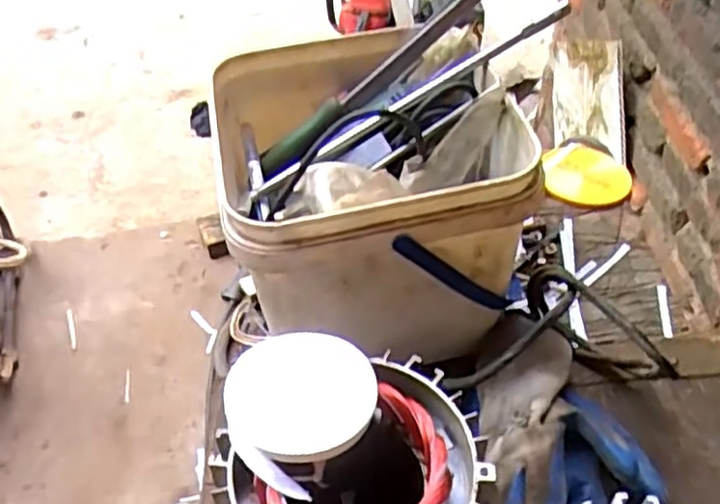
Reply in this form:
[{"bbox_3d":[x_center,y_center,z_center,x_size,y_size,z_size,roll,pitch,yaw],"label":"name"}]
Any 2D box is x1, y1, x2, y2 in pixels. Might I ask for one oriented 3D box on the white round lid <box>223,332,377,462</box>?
[{"bbox_3d":[-0.032,0.075,0.375,0.079,0.011,0.072,-1,47,1],"label":"white round lid"}]

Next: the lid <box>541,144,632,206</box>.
[{"bbox_3d":[0.231,-0.081,0.723,0.081,0.019,0.083,-1,47,1],"label":"lid"}]

